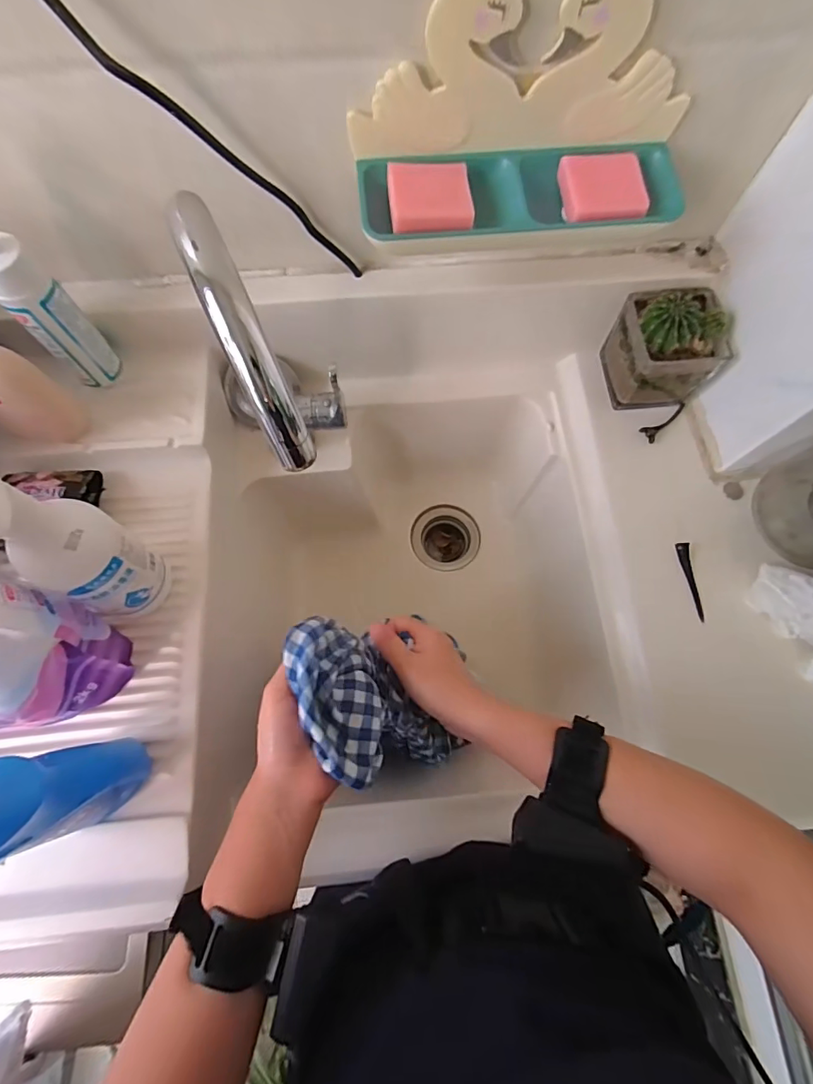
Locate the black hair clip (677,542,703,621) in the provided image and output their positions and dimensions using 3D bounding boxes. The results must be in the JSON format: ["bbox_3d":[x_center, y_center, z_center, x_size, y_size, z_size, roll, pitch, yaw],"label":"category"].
[{"bbox_3d":[0.309,0.043,0.522,0.012,0.010,0.084,-6,73,-4],"label":"black hair clip"}]

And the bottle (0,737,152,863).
[{"bbox_3d":[-0.242,0.173,0.325,0.068,0.200,0.053,-21,74,-8],"label":"bottle"}]

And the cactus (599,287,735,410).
[{"bbox_3d":[0.293,-0.218,0.547,0.094,0.116,0.094,-9,73,-4],"label":"cactus"}]

